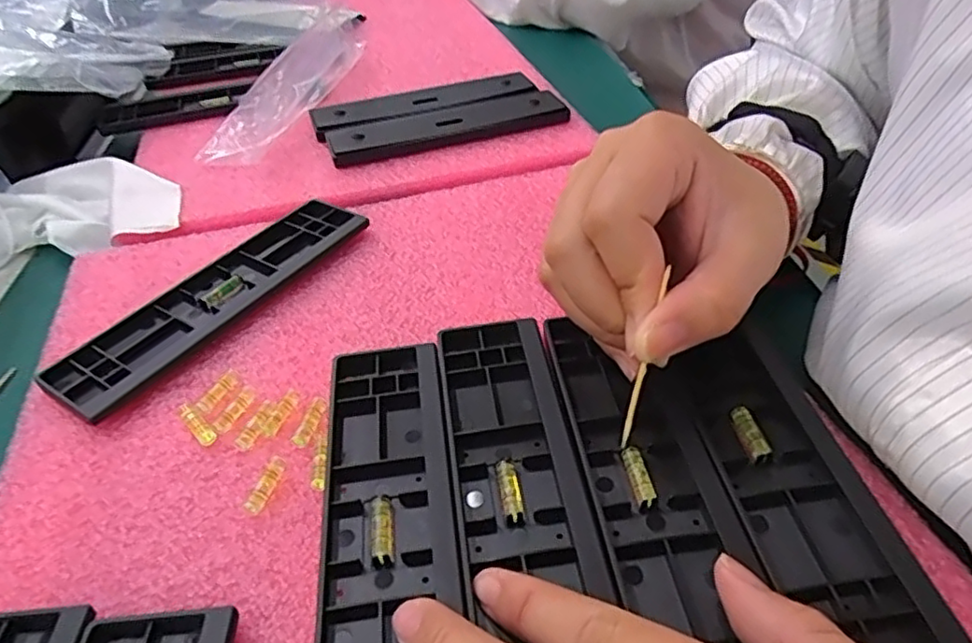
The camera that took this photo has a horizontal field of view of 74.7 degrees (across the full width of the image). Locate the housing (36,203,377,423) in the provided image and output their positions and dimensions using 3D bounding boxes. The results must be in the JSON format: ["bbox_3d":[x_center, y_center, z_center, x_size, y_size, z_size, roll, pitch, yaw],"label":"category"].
[{"bbox_3d":[-0.124,-0.013,0.301,0.045,0.009,0.157,23,48,28],"label":"housing"}]

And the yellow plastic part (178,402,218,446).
[{"bbox_3d":[-0.111,0.039,0.244,0.022,0.004,0.006,39,56,23],"label":"yellow plastic part"}]

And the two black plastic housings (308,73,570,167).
[{"bbox_3d":[-0.035,-0.143,0.439,0.158,0.011,0.089,-16,43,-13],"label":"two black plastic housings"}]

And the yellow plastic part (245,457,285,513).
[{"bbox_3d":[-0.076,0.057,0.221,0.005,0.006,0.021,7,43,14],"label":"yellow plastic part"}]

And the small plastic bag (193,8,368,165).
[{"bbox_3d":[-0.138,-0.205,0.503,0.051,0.028,0.288,3,42,9],"label":"small plastic bag"}]

